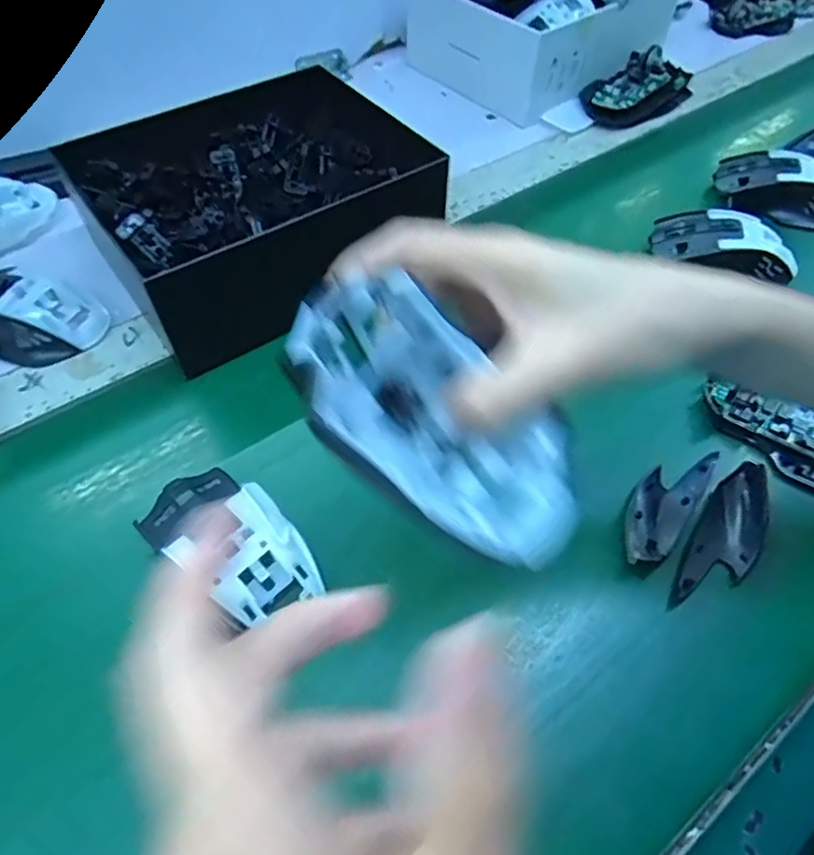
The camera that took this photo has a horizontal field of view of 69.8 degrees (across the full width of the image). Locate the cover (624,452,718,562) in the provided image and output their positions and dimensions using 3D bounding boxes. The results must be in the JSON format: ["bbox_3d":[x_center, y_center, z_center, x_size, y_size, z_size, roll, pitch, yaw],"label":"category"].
[{"bbox_3d":[0.153,0.044,0.347,0.033,0.021,0.099,34,61,22],"label":"cover"}]

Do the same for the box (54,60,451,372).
[{"bbox_3d":[-0.114,-0.177,0.457,0.219,0.083,0.192,-30,60,-20],"label":"box"}]

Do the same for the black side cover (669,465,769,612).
[{"bbox_3d":[0.184,0.064,0.336,0.034,0.023,0.098,32,60,20],"label":"black side cover"}]

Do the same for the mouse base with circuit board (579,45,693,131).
[{"bbox_3d":[0.245,-0.367,0.623,0.084,0.042,0.145,36,61,23],"label":"mouse base with circuit board"}]

